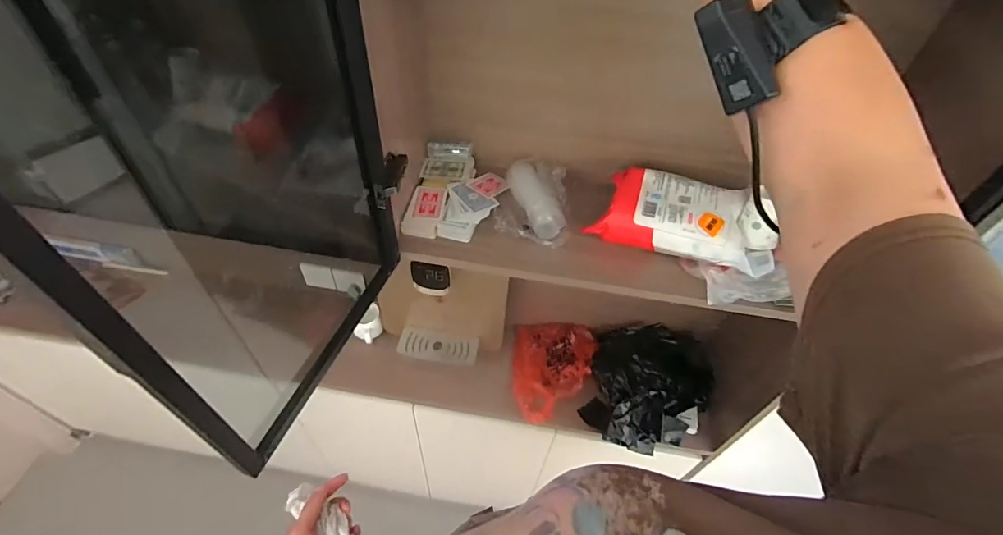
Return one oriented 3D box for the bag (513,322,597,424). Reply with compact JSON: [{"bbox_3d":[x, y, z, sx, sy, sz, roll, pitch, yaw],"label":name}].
[{"bbox_3d":[0.134,0.250,1.147,0.203,0.081,0.265,6,48,1],"label":"bag"}]

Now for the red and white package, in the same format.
[{"bbox_3d":[0.287,-0.086,0.764,0.251,0.082,0.129,15,49,9],"label":"red and white package"}]

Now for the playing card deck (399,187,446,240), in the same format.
[{"bbox_3d":[-0.132,-0.097,0.789,0.061,0.019,0.109,8,48,2],"label":"playing card deck"}]

